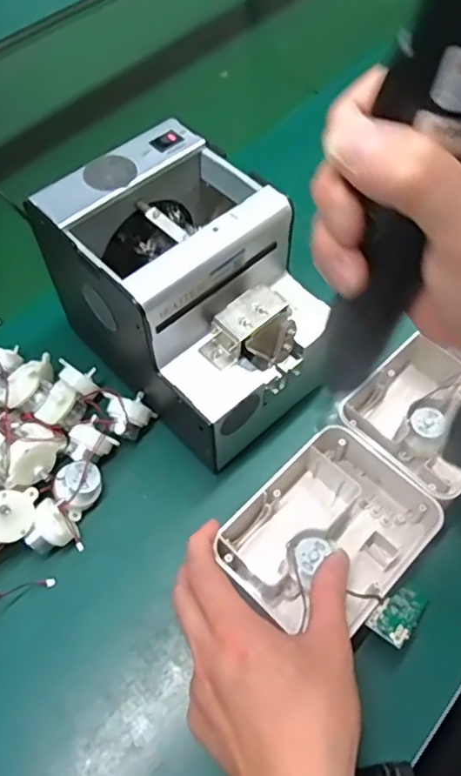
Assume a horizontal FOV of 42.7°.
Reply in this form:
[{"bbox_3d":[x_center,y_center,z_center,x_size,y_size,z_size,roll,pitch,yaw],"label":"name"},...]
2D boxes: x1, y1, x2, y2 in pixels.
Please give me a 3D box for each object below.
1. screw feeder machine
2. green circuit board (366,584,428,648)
[{"bbox_3d":[-0.025,-0.059,0.419,0.131,0.152,0.177,-33,60,-18],"label":"screw feeder machine"},{"bbox_3d":[0.105,0.135,0.359,0.022,0.008,0.061,37,29,25],"label":"green circuit board"}]

